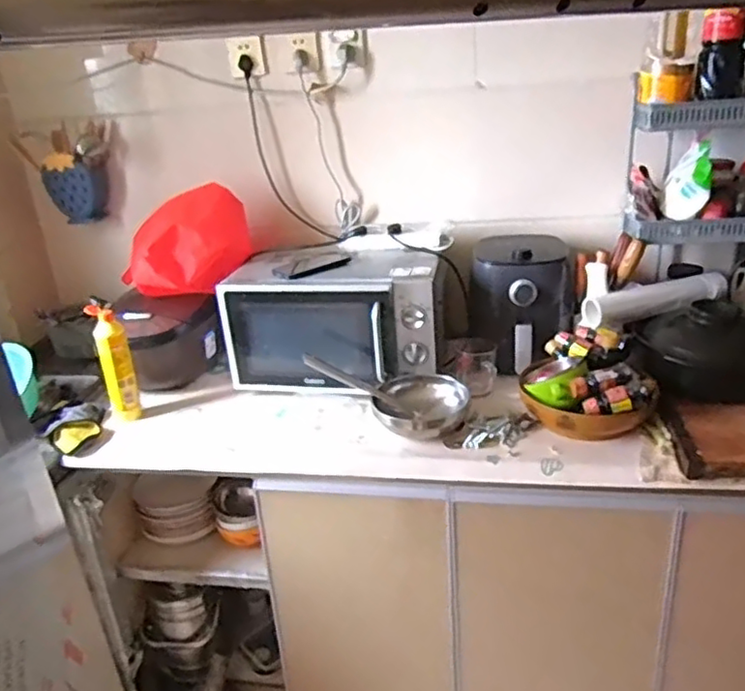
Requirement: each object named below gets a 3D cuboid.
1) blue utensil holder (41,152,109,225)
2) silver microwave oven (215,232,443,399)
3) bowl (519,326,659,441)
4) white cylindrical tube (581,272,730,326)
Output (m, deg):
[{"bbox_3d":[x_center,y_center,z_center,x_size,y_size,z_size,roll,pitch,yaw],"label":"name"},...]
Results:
[{"bbox_3d":[-0.719,-0.378,1.556,0.138,0.158,0.089,-14,24,-21],"label":"blue utensil holder"},{"bbox_3d":[-0.074,-0.059,1.372,0.441,0.238,0.298,-1,23,11],"label":"silver microwave oven"},{"bbox_3d":[0.388,0.062,1.170,0.227,0.123,0.224,0,23,13],"label":"bowl"},{"bbox_3d":[0.558,-0.091,1.242,0.295,0.054,0.060,-8,23,-8],"label":"white cylindrical tube"}]

